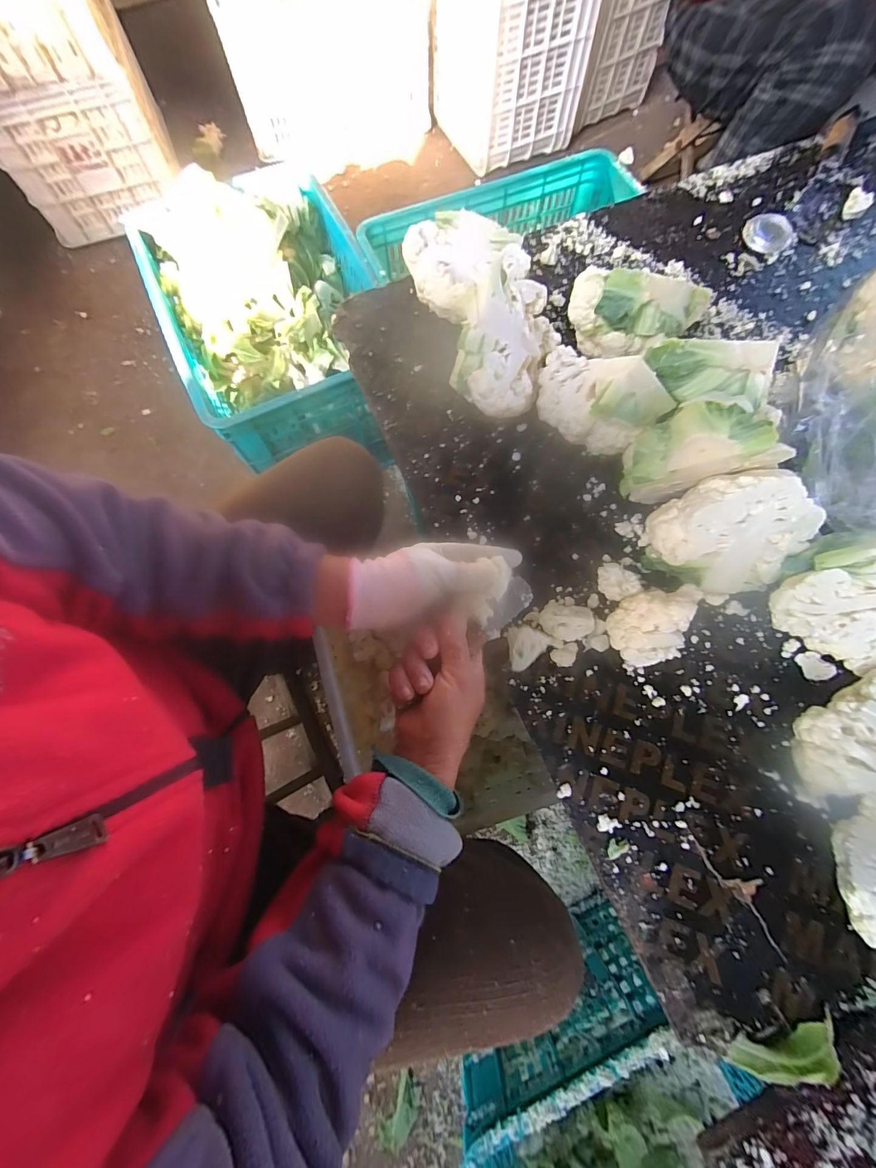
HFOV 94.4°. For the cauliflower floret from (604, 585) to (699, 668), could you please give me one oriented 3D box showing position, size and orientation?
[{"bbox_3d":[0.206,0.043,0.394,0.068,0.073,0.066,0,74,1],"label":"cauliflower floret"}]

